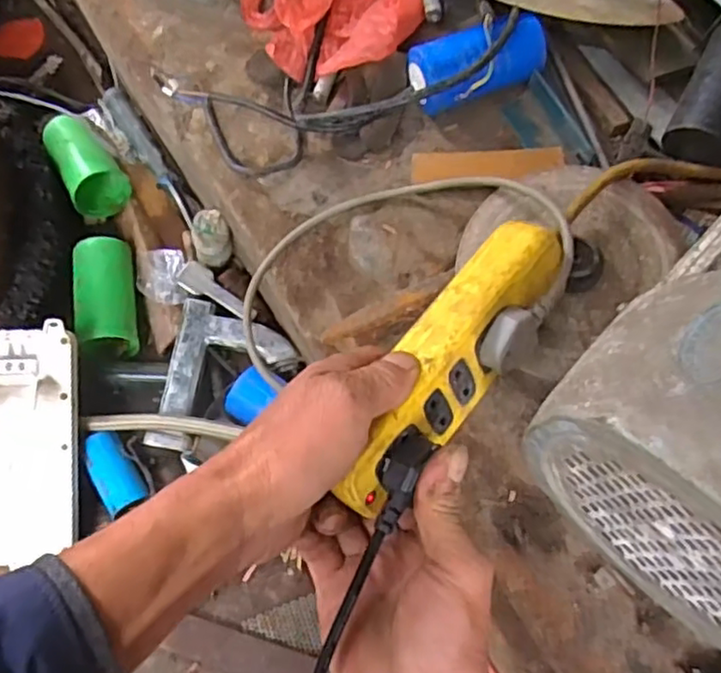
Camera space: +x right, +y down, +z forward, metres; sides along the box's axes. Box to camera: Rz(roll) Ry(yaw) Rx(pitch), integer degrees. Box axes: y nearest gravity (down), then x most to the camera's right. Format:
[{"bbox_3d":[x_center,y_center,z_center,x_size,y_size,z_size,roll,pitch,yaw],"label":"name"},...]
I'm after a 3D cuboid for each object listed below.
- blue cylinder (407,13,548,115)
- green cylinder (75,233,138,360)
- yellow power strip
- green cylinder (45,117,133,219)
[{"bbox_3d":[0.091,-0.198,0.498,0.106,0.058,0.058,-13,66,-4],"label":"blue cylinder"},{"bbox_3d":[-0.245,-0.040,0.633,0.054,0.051,0.120,-13,66,-3],"label":"green cylinder"},{"bbox_3d":[0.049,0.013,0.365,0.047,0.044,0.186,31,74,15],"label":"yellow power strip"},{"bbox_3d":[-0.284,-0.179,0.681,0.058,0.046,0.111,-31,68,-11],"label":"green cylinder"}]

